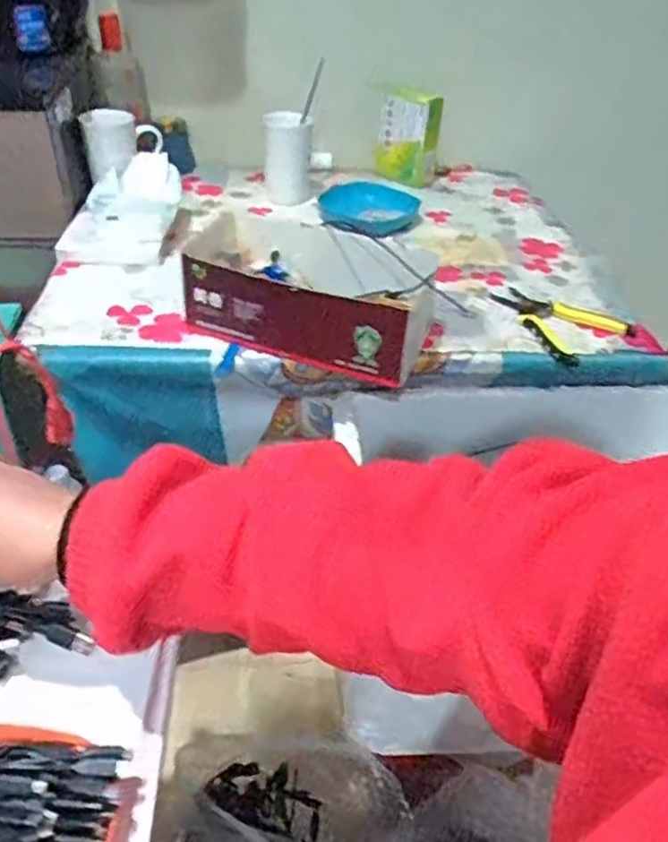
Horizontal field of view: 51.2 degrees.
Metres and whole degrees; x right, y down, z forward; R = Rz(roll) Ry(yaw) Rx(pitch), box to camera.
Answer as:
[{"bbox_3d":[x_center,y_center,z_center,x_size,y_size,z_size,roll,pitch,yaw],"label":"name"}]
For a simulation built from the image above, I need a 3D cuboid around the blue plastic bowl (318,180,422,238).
[{"bbox_3d":[0.049,-0.313,1.028,0.140,0.035,0.132,3,39,-2],"label":"blue plastic bowl"}]

